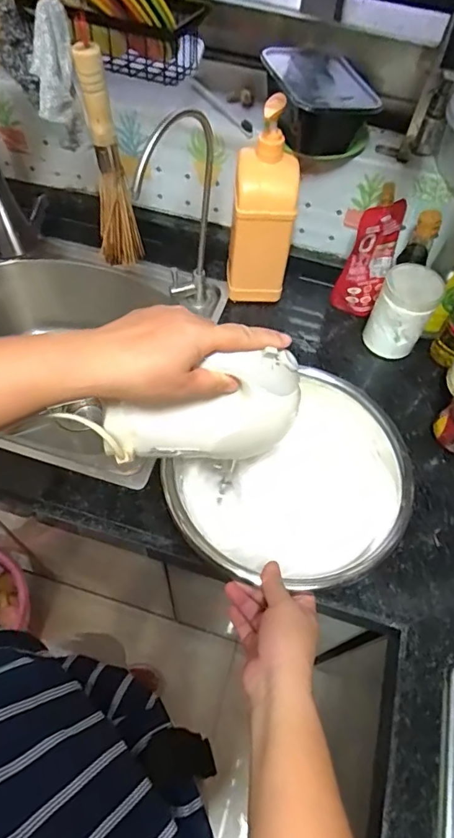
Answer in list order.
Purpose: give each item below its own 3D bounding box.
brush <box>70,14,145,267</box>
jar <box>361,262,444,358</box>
[{"bbox_3d":[-0.139,-0.303,0.565,0.049,0.258,0.038,-7,59,-9],"label":"brush"},{"bbox_3d":[0.268,-0.166,0.719,0.077,0.112,0.096,29,61,14],"label":"jar"}]

